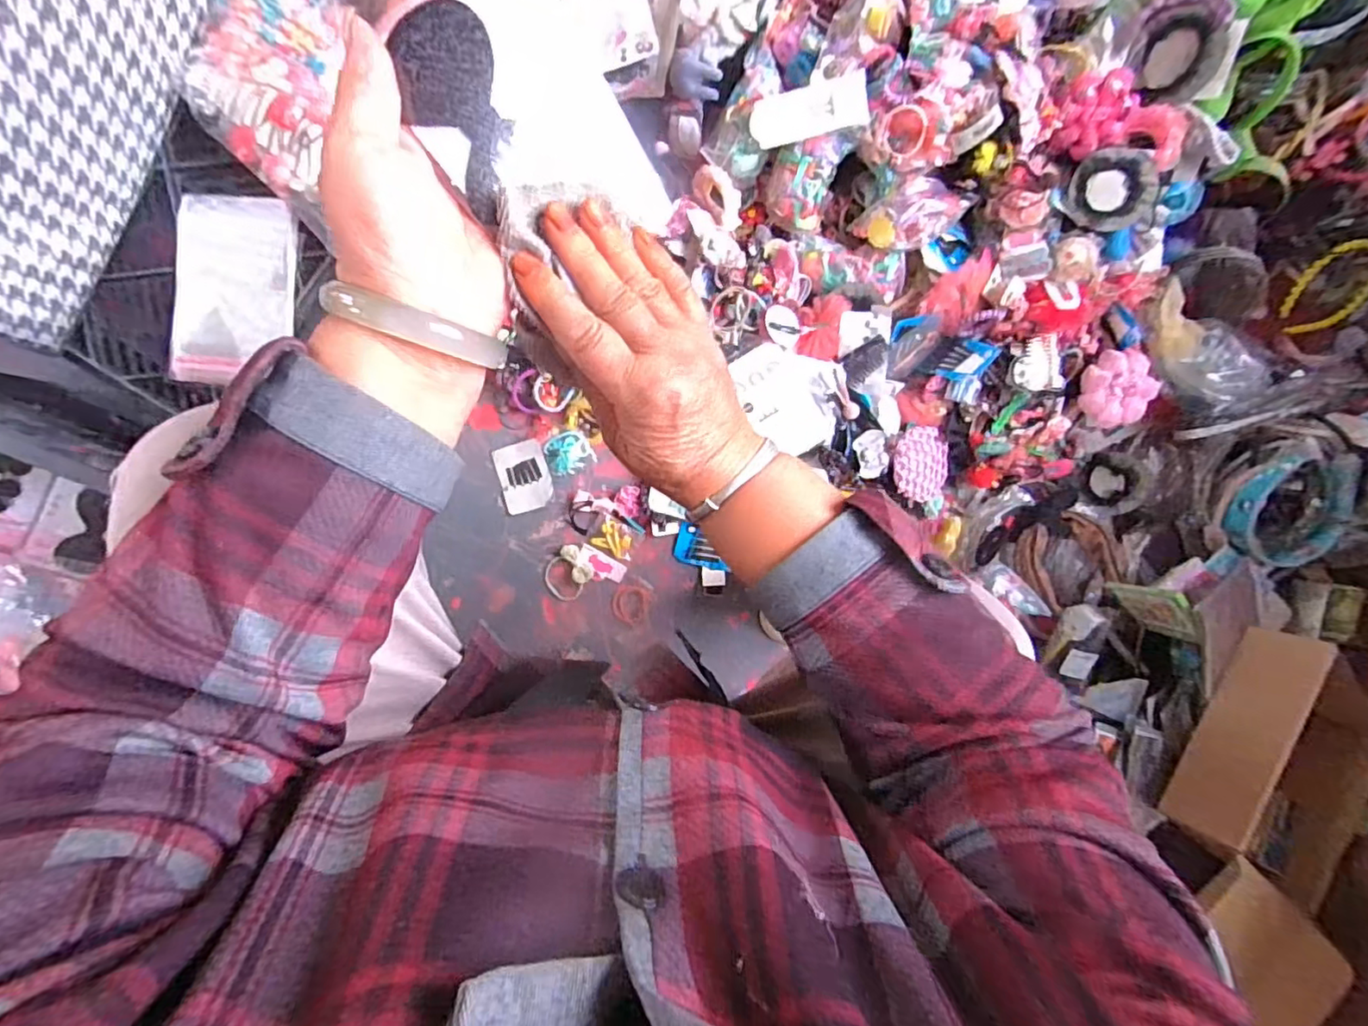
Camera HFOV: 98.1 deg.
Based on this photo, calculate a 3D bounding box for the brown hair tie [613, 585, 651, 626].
[{"bbox_3d":[-0.071,0.121,0.783,0.047,0.009,0.051,0,92,-9],"label":"brown hair tie"}]

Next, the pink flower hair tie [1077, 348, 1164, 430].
[{"bbox_3d":[0.571,-0.164,0.784,0.078,0.050,0.098,-2,93,-8],"label":"pink flower hair tie"}]

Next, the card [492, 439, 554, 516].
[{"bbox_3d":[-0.205,-0.045,0.757,0.062,0.006,0.086,-17,95,-7],"label":"card"}]

